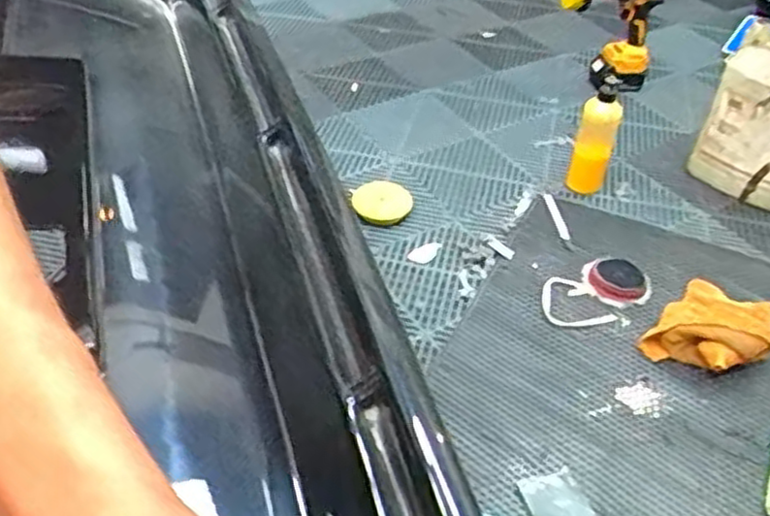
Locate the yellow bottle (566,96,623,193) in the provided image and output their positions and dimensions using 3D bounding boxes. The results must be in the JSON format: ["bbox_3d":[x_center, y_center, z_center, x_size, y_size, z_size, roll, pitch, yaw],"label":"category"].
[{"bbox_3d":[0.417,-0.221,1.439,0.056,0.245,0.081,-38,59,-25],"label":"yellow bottle"}]

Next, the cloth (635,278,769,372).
[{"bbox_3d":[0.454,0.106,1.027,0.142,0.092,0.144,-29,49,-31],"label":"cloth"}]

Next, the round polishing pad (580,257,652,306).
[{"bbox_3d":[0.353,0.035,1.124,0.101,0.034,0.078,21,44,21],"label":"round polishing pad"}]

